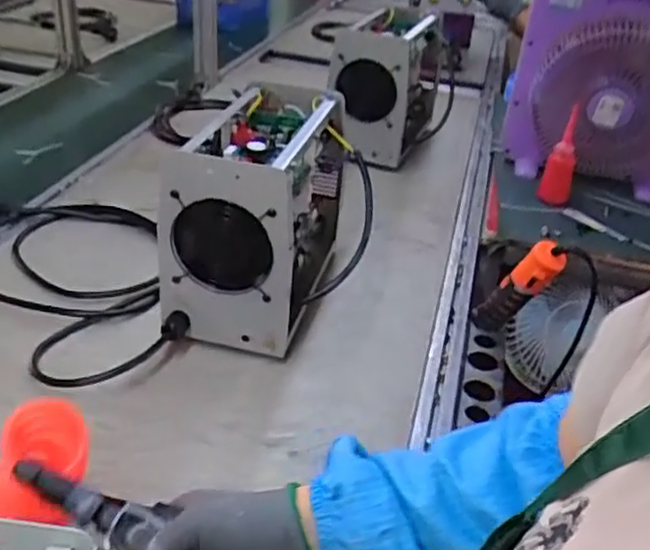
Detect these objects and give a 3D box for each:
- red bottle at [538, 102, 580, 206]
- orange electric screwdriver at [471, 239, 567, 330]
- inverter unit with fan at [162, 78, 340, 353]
[{"bbox_3d":[0.391,-0.193,1.175,0.046,0.162,0.049,13,32,12],"label":"red bottle"},{"bbox_3d":[0.237,0.022,0.899,0.043,0.191,0.041,-5,65,-17],"label":"orange electric screwdriver"},{"bbox_3d":[-0.082,-0.081,0.894,0.160,0.245,0.296,10,31,8],"label":"inverter unit with fan"}]

